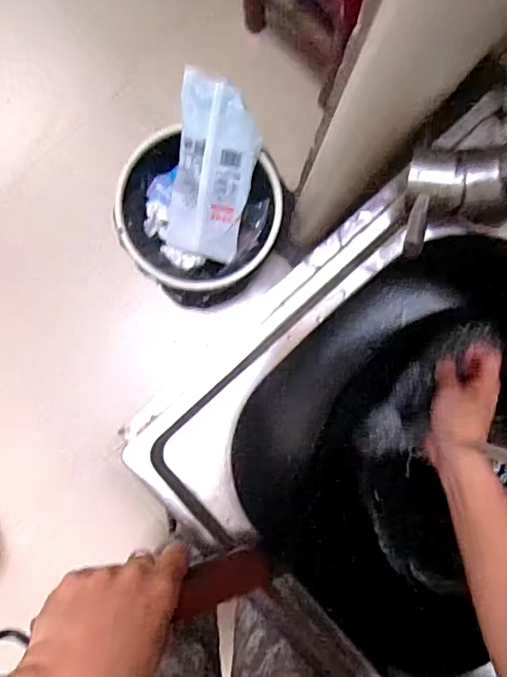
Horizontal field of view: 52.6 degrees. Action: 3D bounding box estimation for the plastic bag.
[{"bbox_3d":[-0.067,-0.259,0.815,0.129,0.042,0.284,10,127,-1],"label":"plastic bag"}]

